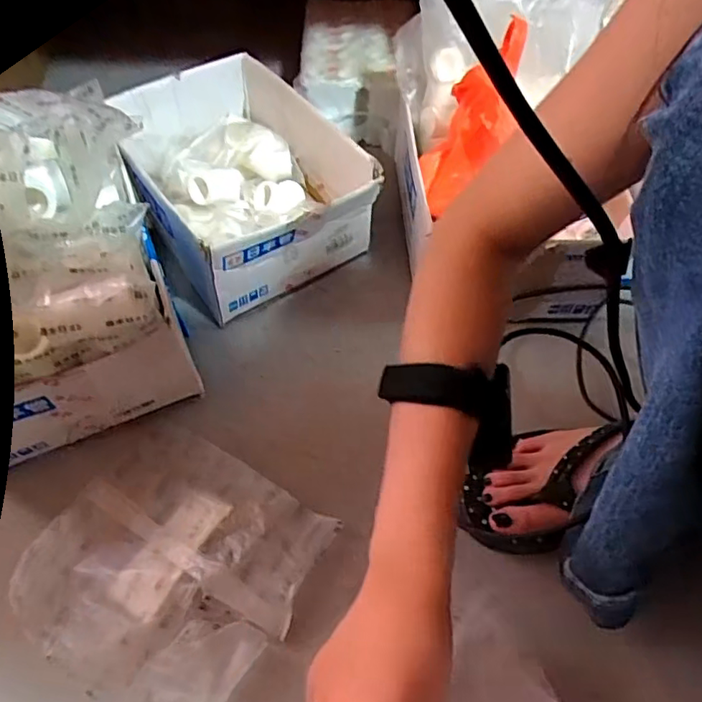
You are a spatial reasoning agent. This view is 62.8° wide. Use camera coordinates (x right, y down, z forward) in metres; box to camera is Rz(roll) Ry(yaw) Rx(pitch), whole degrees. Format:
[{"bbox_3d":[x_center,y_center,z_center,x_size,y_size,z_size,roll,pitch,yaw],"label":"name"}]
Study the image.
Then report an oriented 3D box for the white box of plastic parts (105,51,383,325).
[{"bbox_3d":[-0.134,-0.191,0.657,0.207,0.125,0.296,-28,59,-22],"label":"white box of plastic parts"}]

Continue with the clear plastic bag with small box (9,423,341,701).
[{"bbox_3d":[-0.140,0.162,0.442,0.190,0.038,0.184,28,57,18],"label":"clear plastic bag with small box"}]

